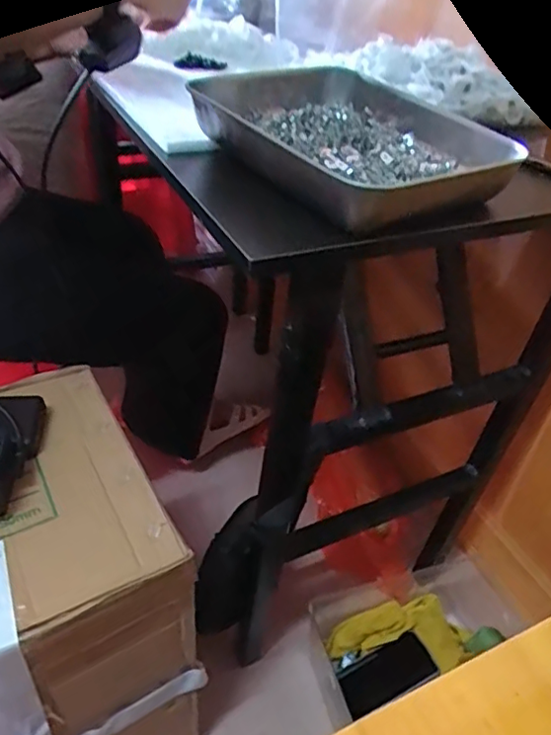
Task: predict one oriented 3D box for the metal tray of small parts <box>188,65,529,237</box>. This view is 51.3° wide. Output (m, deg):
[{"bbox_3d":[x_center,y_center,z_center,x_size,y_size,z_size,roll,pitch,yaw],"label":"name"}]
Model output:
[{"bbox_3d":[0.063,-0.202,0.504,0.204,0.043,0.258,-22,46,-29],"label":"metal tray of small parts"}]

